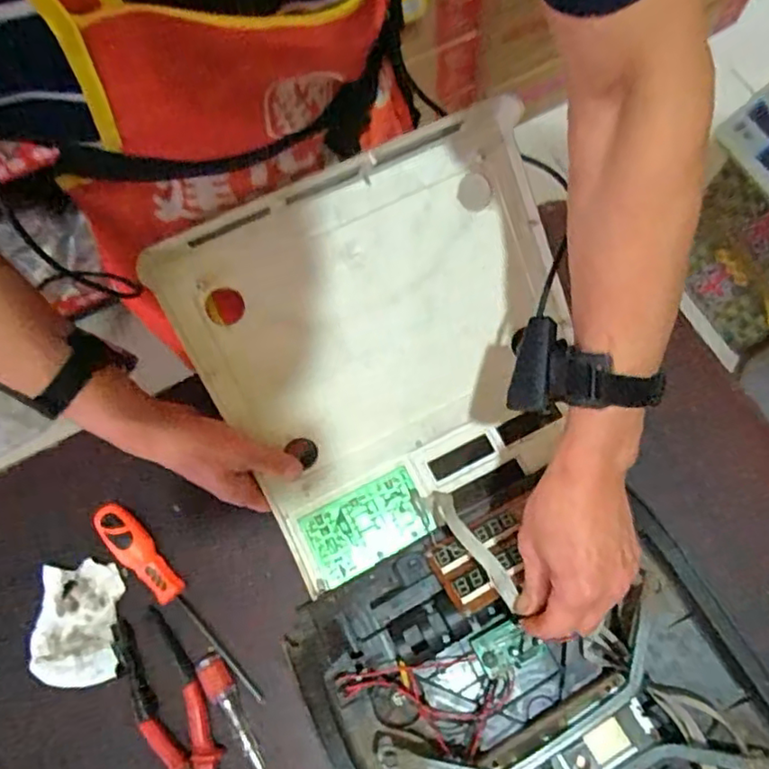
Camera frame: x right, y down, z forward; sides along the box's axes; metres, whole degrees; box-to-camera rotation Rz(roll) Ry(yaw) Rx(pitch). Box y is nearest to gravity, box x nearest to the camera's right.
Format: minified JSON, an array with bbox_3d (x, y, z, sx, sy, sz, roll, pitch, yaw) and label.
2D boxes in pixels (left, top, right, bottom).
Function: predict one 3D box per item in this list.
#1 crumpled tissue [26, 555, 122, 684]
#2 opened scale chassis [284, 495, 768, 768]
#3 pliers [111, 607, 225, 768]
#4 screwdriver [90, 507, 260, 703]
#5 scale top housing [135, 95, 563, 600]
[{"bbox_3d":[-0.272,0.210,0.540,0.067,0.027,0.100,-5,70,1],"label":"crumpled tissue"},{"bbox_3d":[0.125,0.261,0.484,0.324,0.052,0.324,-29,72,-7],"label":"opened scale chassis"},{"bbox_3d":[-0.167,0.284,0.510,0.056,0.017,0.204,-35,73,-9],"label":"pliers"},{"bbox_3d":[-0.184,0.190,0.542,0.032,0.023,0.216,-42,74,-11],"label":"screwdriver"},{"bbox_3d":[0.015,-0.025,0.543,0.324,0.056,0.330,-26,109,-7],"label":"scale top housing"}]

